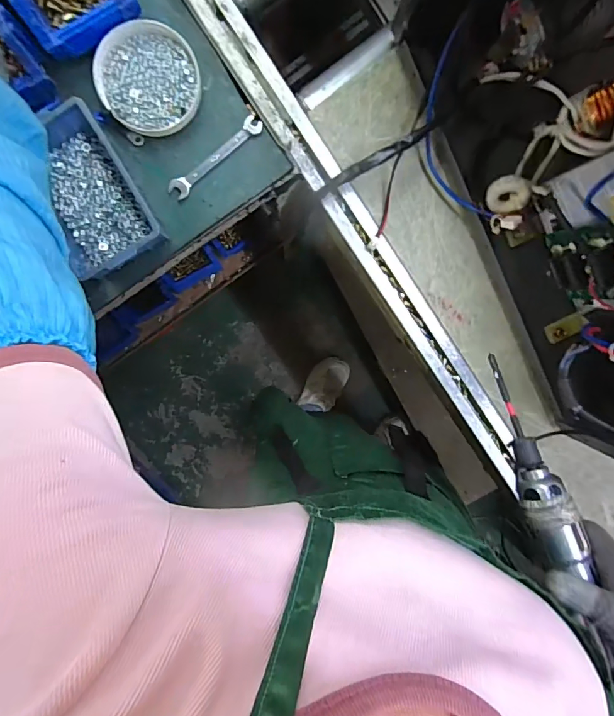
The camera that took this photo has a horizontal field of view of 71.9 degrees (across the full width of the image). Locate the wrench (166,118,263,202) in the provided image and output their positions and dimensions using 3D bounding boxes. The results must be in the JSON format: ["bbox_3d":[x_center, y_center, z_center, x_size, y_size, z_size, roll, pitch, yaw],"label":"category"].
[{"bbox_3d":[-0.099,-0.217,0.459,0.120,0.006,0.020,-41,108,2],"label":"wrench"}]

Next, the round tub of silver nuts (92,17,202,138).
[{"bbox_3d":[-0.164,-0.291,0.438,0.100,0.023,0.105,0,98,-2],"label":"round tub of silver nuts"}]

